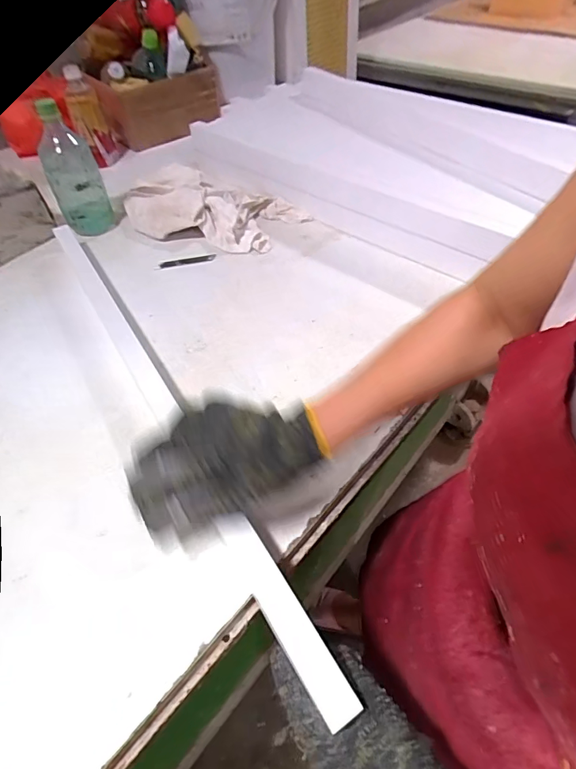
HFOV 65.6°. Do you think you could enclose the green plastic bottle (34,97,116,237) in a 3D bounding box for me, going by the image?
[{"bbox_3d":[-0.397,-0.392,0.815,0.089,0.196,0.073,-25,51,-16],"label":"green plastic bottle"}]

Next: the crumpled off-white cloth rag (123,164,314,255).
[{"bbox_3d":[-0.156,-0.338,0.840,0.349,0.049,0.208,25,56,25],"label":"crumpled off-white cloth rag"}]

